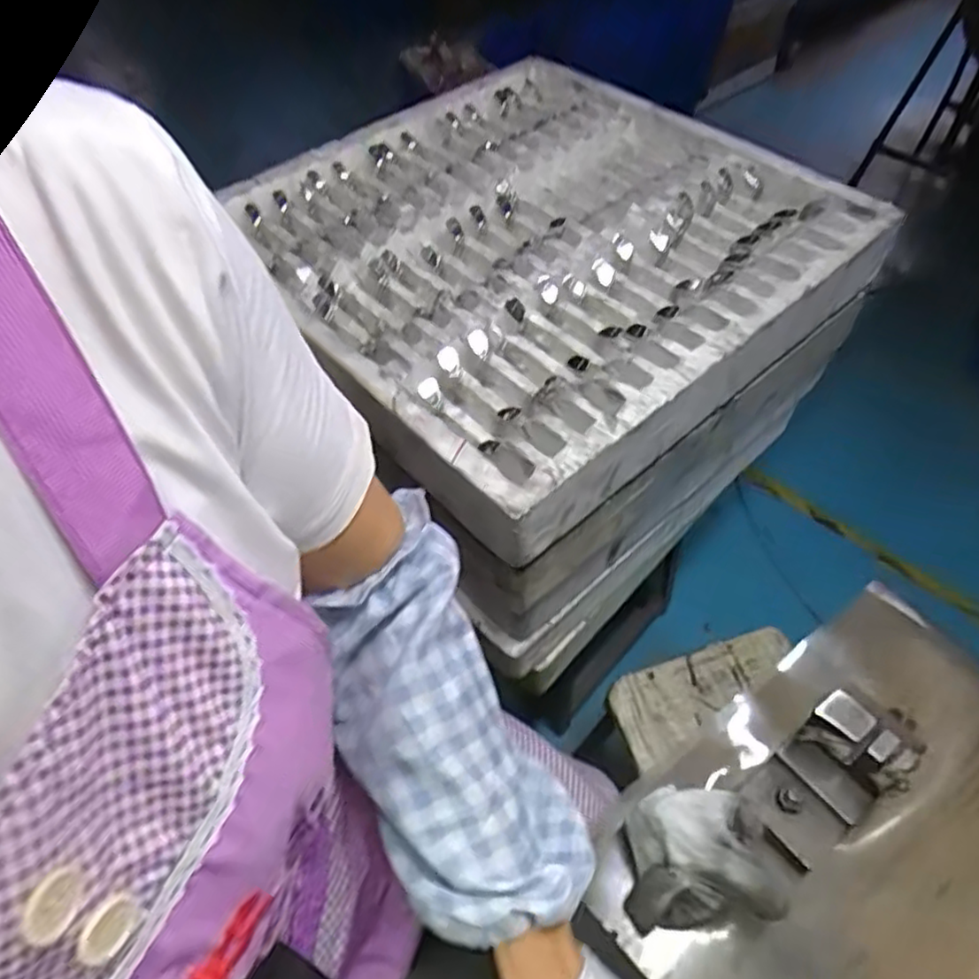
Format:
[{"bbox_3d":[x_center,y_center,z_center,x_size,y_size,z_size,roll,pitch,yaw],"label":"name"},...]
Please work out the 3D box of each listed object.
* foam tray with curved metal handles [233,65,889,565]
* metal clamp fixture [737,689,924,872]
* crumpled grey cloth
[{"bbox_3d":[0.040,-0.246,0.748,0.522,0.113,0.526,-36,58,-22],"label":"foam tray with curved metal handles"},{"bbox_3d":[0.222,0.194,0.466,0.100,0.073,0.065,-34,57,-21],"label":"metal clamp fixture"},{"bbox_3d":[0.130,0.236,0.449,0.086,0.063,0.076,-4,52,0],"label":"crumpled grey cloth"}]

